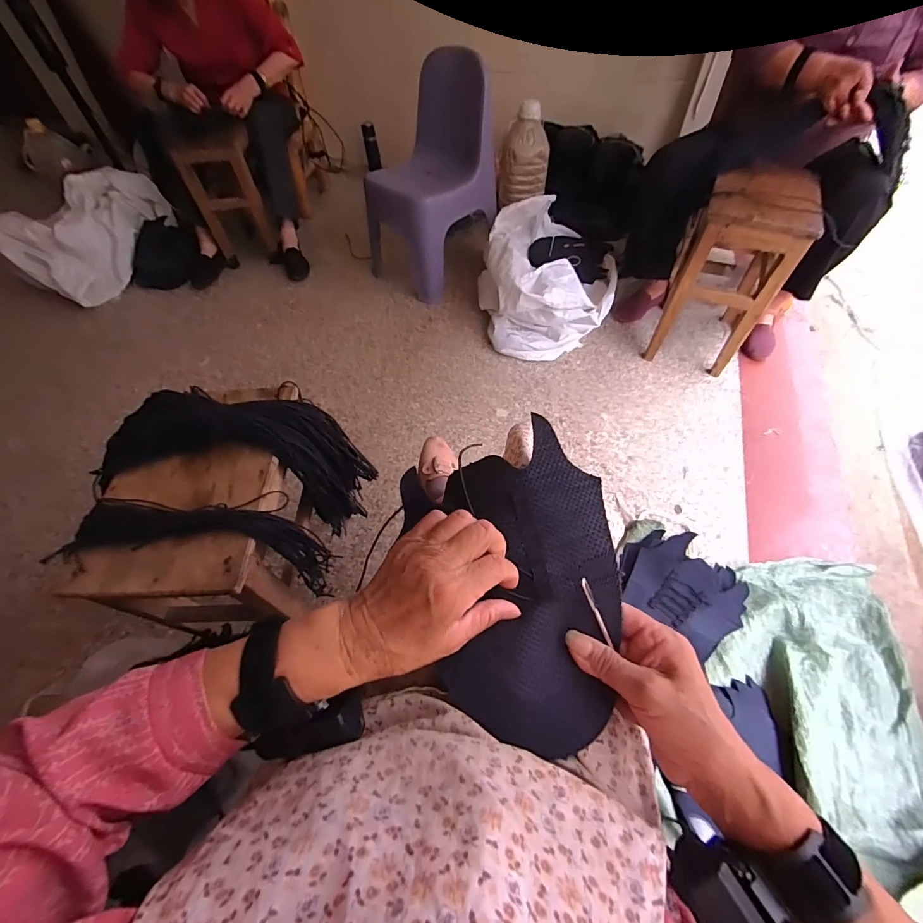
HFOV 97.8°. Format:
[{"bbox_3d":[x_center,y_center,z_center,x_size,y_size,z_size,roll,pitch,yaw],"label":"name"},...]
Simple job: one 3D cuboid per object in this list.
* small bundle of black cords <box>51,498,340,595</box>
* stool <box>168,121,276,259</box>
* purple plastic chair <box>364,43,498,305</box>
[{"bbox_3d":[-0.336,0.101,0.523,0.312,0.107,0.067,12,58,-11],"label":"small bundle of black cords"},{"bbox_3d":[-0.838,-0.984,1.473,0.230,0.365,0.279,-19,57,-10],"label":"stool"},{"bbox_3d":[-0.131,-0.895,1.304,0.360,0.532,0.350,31,62,22],"label":"purple plastic chair"}]

